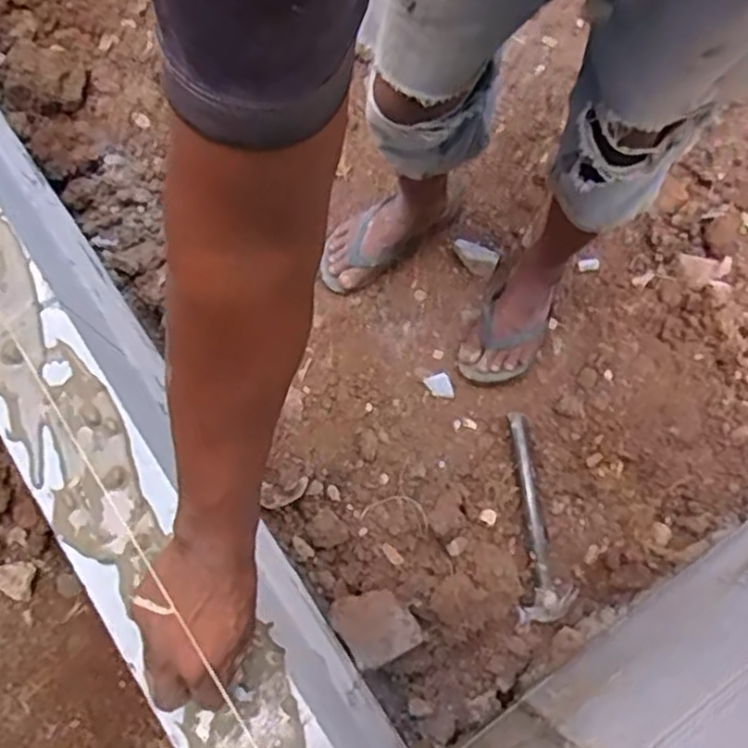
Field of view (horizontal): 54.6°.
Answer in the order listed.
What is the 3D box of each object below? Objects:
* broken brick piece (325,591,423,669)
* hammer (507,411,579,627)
[{"bbox_3d":[0.002,0.358,1.038,0.100,0.052,0.114,-34,78,-9],"label":"broken brick piece"},{"bbox_3d":[0.229,0.206,1.065,0.089,0.027,0.297,-11,76,-3],"label":"hammer"}]

